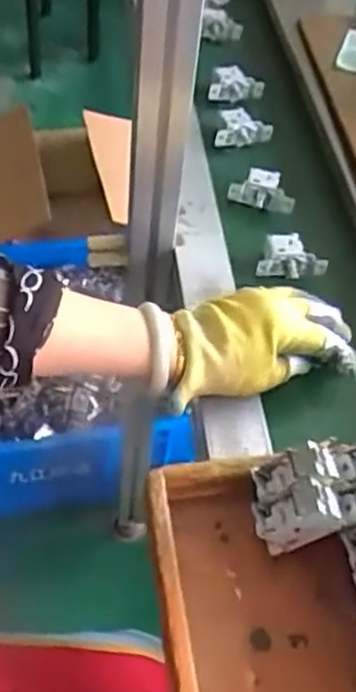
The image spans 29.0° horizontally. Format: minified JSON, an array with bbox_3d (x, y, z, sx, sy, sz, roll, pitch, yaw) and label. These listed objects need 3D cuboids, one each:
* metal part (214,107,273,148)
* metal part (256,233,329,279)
[{"bbox_3d":[0.074,-0.240,0.757,0.057,0.031,0.043,19,54,7],"label":"metal part"},{"bbox_3d":[0.107,-0.085,0.652,0.066,0.025,0.038,2,54,-5],"label":"metal part"}]

